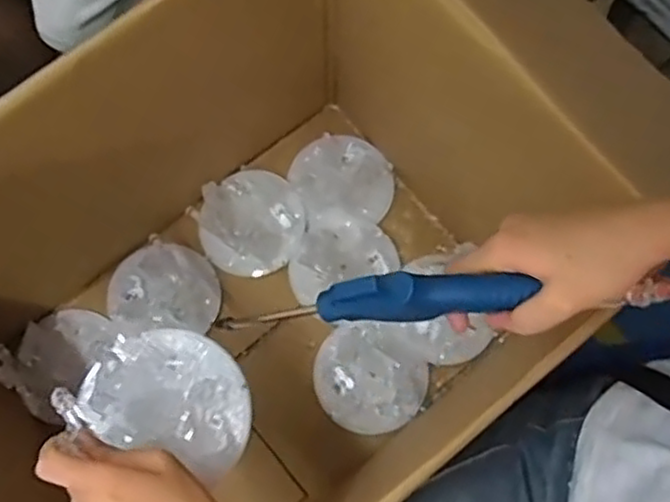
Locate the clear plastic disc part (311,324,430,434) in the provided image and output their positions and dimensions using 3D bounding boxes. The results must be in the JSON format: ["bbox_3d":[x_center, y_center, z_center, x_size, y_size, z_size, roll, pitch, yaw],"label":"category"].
[{"bbox_3d":[0.037,0.151,0.808,0.130,0.011,0.113,33,95,-6],"label":"clear plastic disc part"}]

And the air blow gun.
[{"bbox_3d":[0.018,0.030,0.413,0.183,0.041,0.022,-7,74,14],"label":"air blow gun"}]

